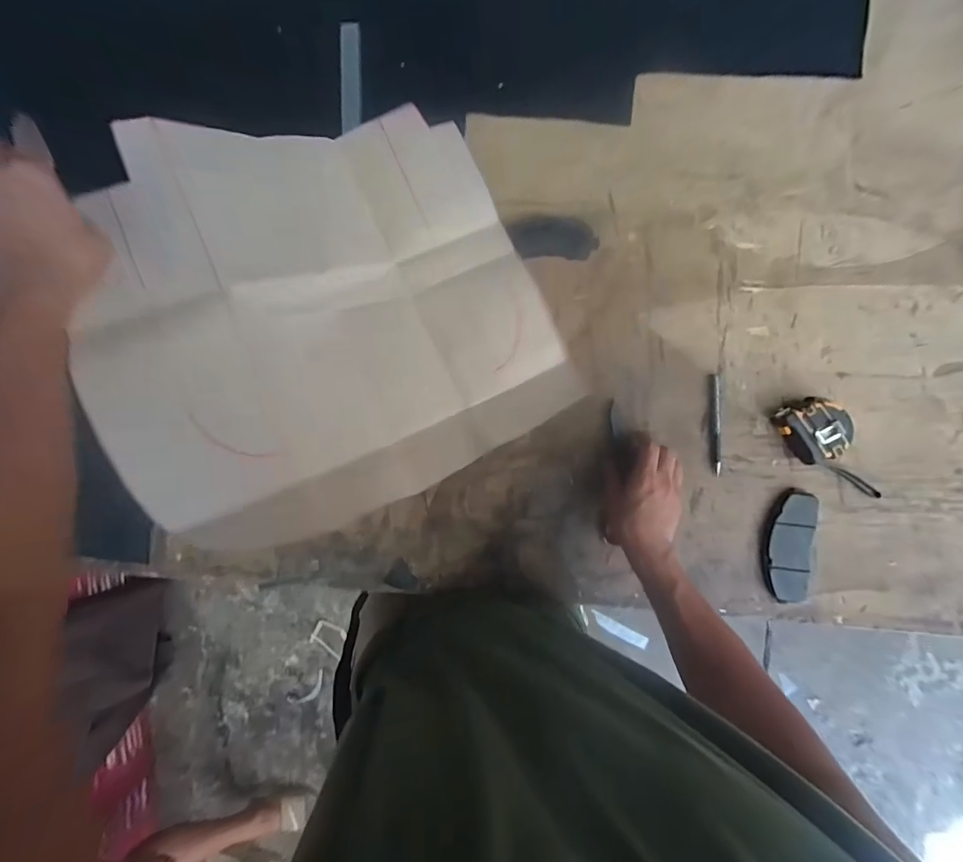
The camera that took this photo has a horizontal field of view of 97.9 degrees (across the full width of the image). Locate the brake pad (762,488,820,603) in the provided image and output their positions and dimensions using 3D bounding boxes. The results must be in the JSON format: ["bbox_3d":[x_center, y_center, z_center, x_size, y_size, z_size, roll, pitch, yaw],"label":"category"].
[{"bbox_3d":[0.401,0.149,0.546,0.060,0.014,0.142,6,89,6],"label":"brake pad"}]

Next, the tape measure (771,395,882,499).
[{"bbox_3d":[0.450,0.025,0.531,0.075,0.040,0.163,-38,85,4],"label":"tape measure"}]

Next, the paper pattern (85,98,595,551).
[{"bbox_3d":[-0.169,-0.145,0.523,0.481,0.163,0.468,-23,83,-18],"label":"paper pattern"}]

